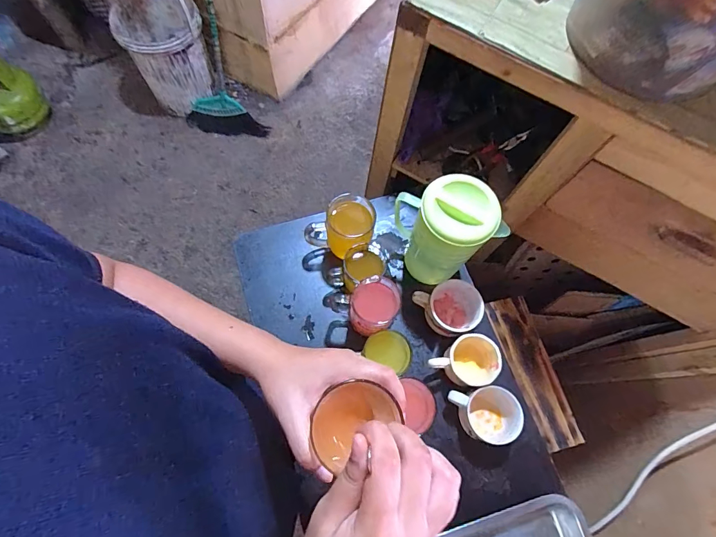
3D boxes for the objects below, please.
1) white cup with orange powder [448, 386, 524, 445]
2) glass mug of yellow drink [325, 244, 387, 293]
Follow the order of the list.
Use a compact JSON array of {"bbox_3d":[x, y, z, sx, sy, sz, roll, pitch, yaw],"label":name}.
[{"bbox_3d":[0.193,0.226,0.599,0.096,0.060,0.078,-7,70,-5],"label":"white cup with orange powder"},{"bbox_3d":[0.001,0.004,0.647,0.090,0.089,0.072,-29,74,-12],"label":"glass mug of yellow drink"}]

